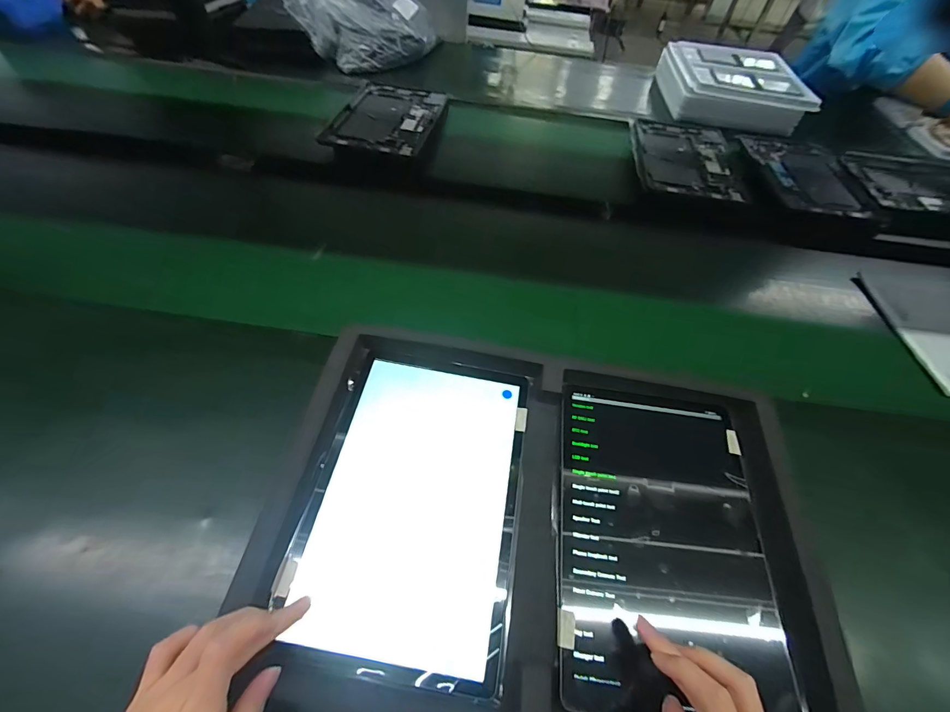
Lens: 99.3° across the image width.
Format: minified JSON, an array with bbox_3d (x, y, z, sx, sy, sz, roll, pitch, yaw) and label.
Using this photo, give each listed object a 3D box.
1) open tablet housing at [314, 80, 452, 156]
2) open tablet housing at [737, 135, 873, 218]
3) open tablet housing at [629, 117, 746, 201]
[{"bbox_3d":[-0.157,-0.424,0.721,0.169,0.016,0.247,12,53,2],"label":"open tablet housing"},{"bbox_3d":[0.569,-0.318,0.696,0.150,0.014,0.246,7,53,-2],"label":"open tablet housing"},{"bbox_3d":[0.366,-0.352,0.710,0.166,0.008,0.241,11,53,1],"label":"open tablet housing"}]

